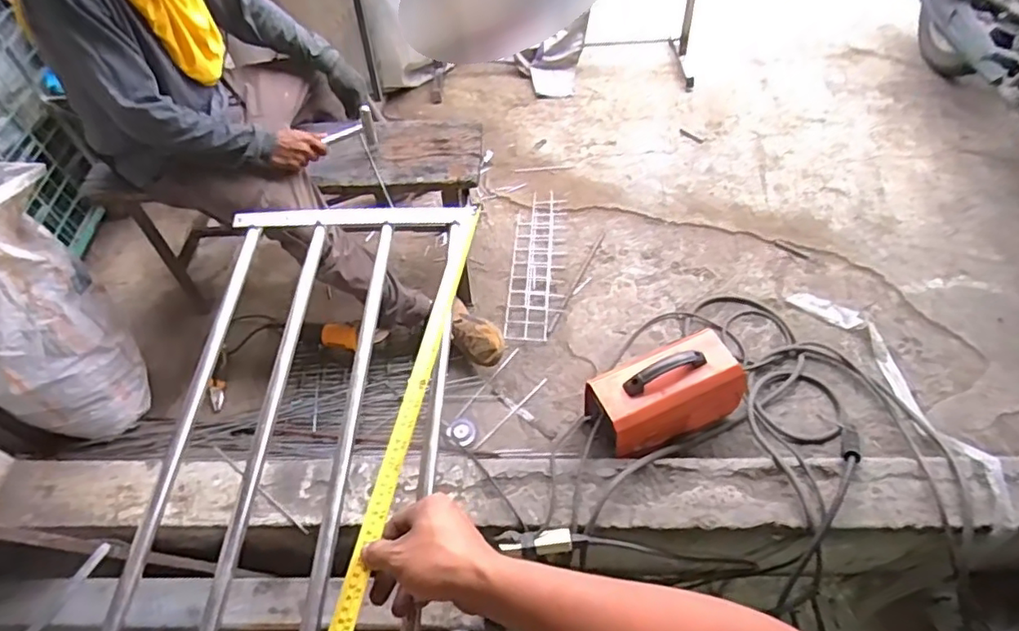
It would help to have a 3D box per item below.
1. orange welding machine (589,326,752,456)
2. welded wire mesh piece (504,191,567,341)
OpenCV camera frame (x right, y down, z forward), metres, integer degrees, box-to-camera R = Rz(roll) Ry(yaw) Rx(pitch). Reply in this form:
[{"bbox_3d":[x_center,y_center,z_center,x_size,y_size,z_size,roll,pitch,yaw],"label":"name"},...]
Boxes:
[{"bbox_3d":[0.343,0.189,1.350,0.318,0.235,0.176,-25,56,-12],"label":"orange welding machine"},{"bbox_3d":[0.073,-0.164,1.763,0.131,0.009,0.548,4,55,8],"label":"welded wire mesh piece"}]

